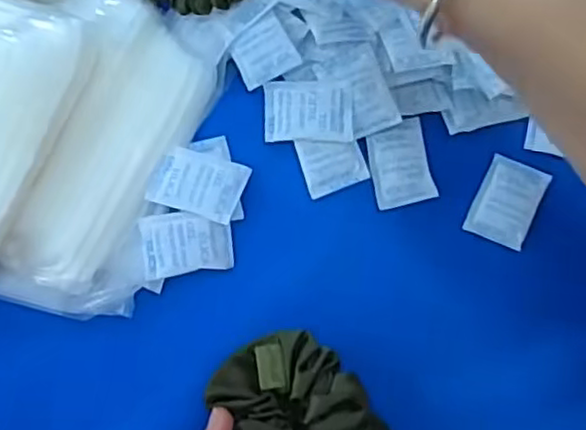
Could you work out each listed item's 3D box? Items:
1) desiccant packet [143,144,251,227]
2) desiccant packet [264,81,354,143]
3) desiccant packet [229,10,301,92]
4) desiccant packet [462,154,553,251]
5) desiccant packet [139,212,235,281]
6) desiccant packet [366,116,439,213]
[{"bbox_3d":[-0.050,-0.017,0.354,0.047,0.005,0.032,17,80,3],"label":"desiccant packet"},{"bbox_3d":[0.008,-0.055,0.357,0.046,0.007,0.033,1,79,0],"label":"desiccant packet"},{"bbox_3d":[-0.016,-0.088,0.362,0.032,0.006,0.031,-29,81,-5],"label":"desiccant packet"},{"bbox_3d":[0.116,-0.007,0.362,0.032,0.004,0.045,25,80,5],"label":"desiccant packet"},{"bbox_3d":[-0.055,0.015,0.350,0.045,0.004,0.032,-9,79,-2],"label":"desiccant packet"},{"bbox_3d":[0.058,-0.028,0.359,0.032,0.004,0.045,-10,79,-2],"label":"desiccant packet"}]

